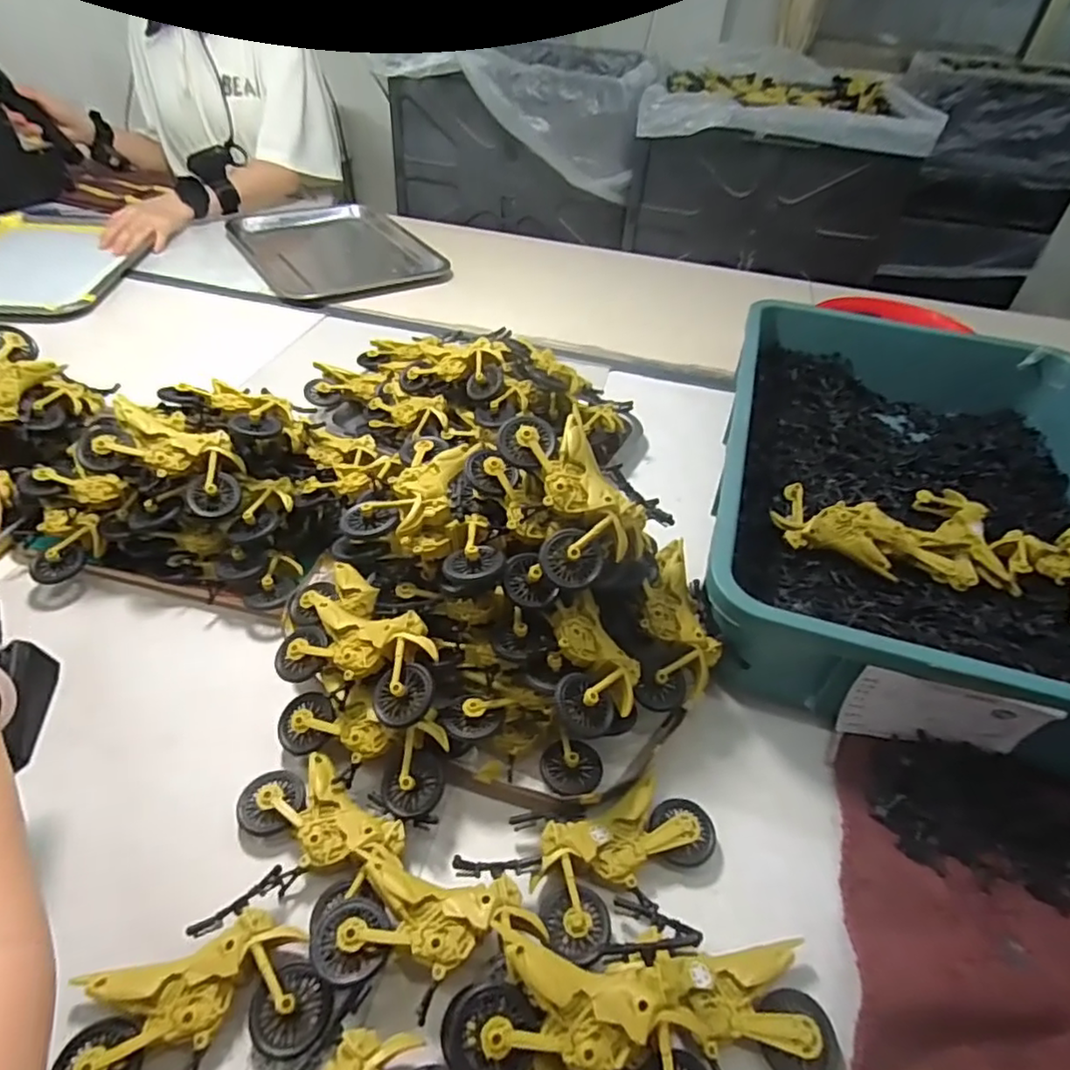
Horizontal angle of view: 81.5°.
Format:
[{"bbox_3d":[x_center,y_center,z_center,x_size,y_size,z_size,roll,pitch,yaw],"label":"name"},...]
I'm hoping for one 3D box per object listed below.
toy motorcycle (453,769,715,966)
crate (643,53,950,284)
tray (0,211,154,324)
[{"bbox_3d":[0.035,0.183,0.359,0.135,0.027,0.077,-26,51,-28],"label":"toy motorcycle"},{"bbox_3d":[0.453,-0.715,1.195,0.432,0.251,0.524,14,44,10],"label":"crate"},{"bbox_3d":[-0.732,-0.396,0.899,0.263,0.024,0.400,-4,44,-9],"label":"tray"}]

